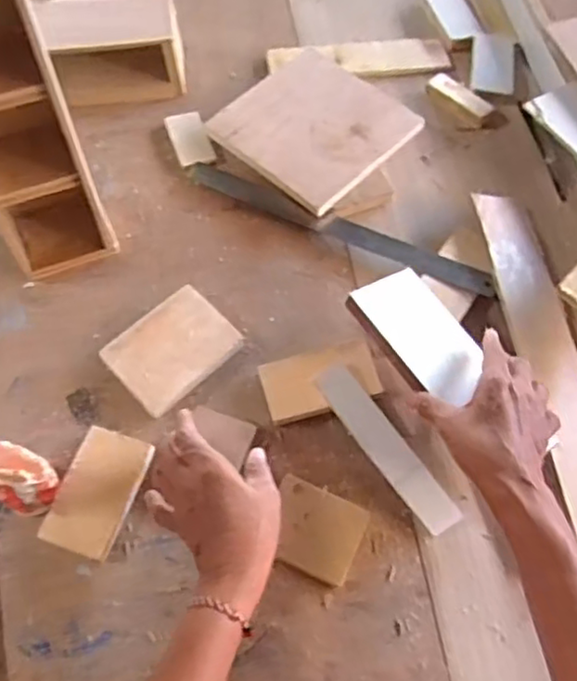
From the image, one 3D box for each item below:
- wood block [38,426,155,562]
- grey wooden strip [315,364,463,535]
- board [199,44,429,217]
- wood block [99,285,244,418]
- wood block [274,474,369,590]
[{"bbox_3d":[-0.150,0.121,0.527,0.057,0.016,0.095,17,63,6],"label":"wood block"},{"bbox_3d":[0.080,0.087,0.538,0.031,0.009,0.155,-37,78,-3],"label":"grey wooden strip"},{"bbox_3d":[0.028,-0.231,0.700,0.174,0.009,0.166,41,72,21],"label":"board"},{"bbox_3d":[-0.103,0.009,0.587,0.082,0.024,0.103,42,68,17],"label":"wood block"},{"bbox_3d":[0.021,0.148,0.516,0.071,0.013,0.063,23,64,8],"label":"wood block"}]

